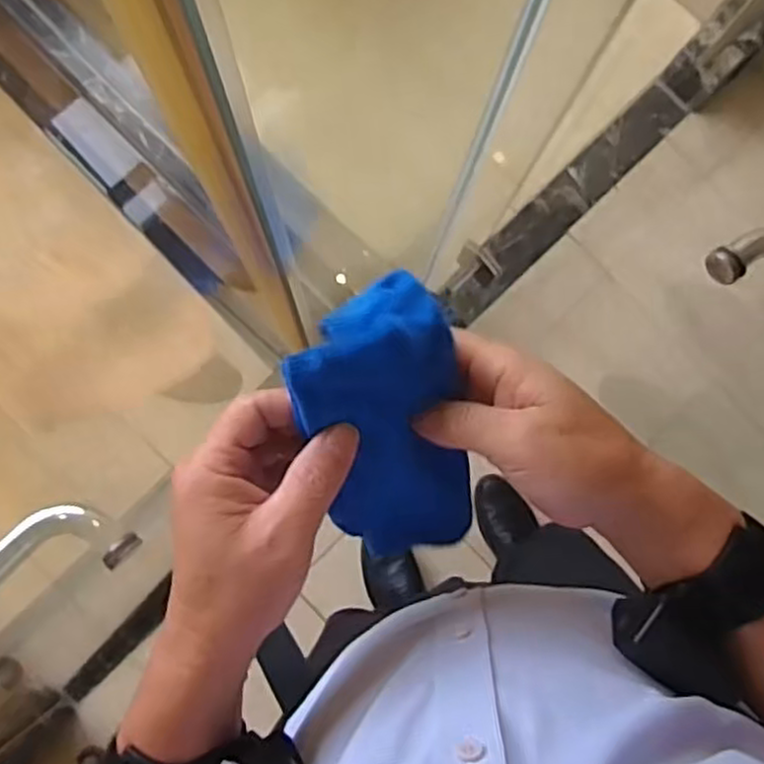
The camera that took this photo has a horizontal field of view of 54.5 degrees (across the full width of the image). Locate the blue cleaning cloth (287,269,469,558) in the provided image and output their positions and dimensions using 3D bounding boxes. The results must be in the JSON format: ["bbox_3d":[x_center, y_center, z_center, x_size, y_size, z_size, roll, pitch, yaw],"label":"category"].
[{"bbox_3d":[0.005,0.034,0.414,0.081,0.055,0.171,-14,126,-3],"label":"blue cleaning cloth"}]

